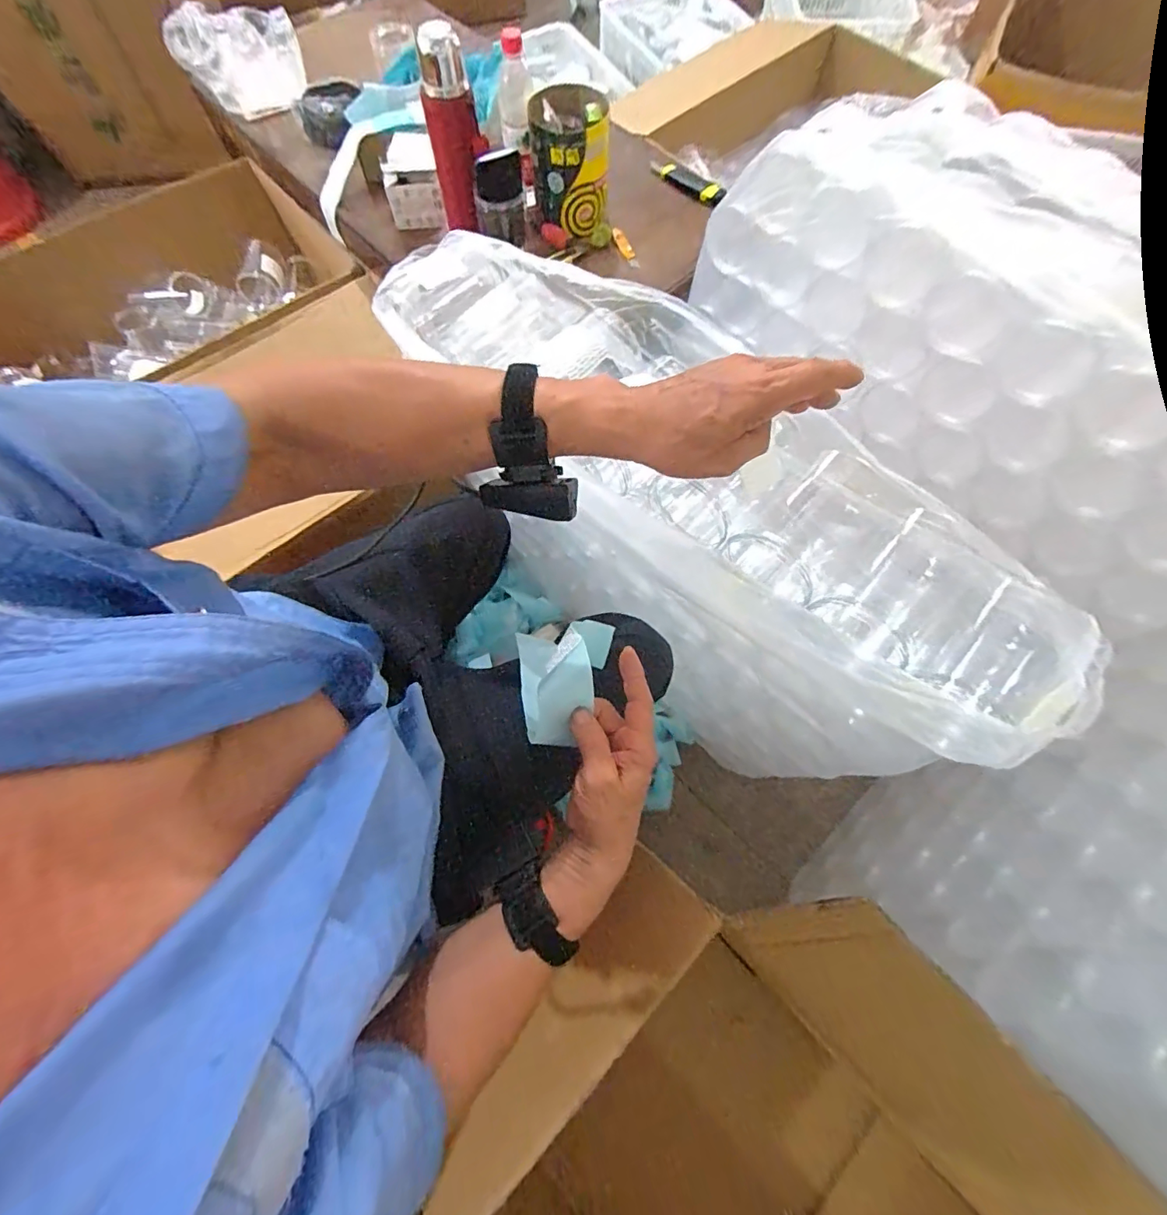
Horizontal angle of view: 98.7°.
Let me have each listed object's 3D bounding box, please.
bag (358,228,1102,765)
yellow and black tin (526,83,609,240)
[{"bbox_3d":[0.097,-0.059,0.727,0.712,0.622,0.172,43,76,14],"label":"bag"},{"bbox_3d":[-0.023,-0.771,0.867,0.126,0.149,0.141,-8,70,-3],"label":"yellow and black tin"}]

